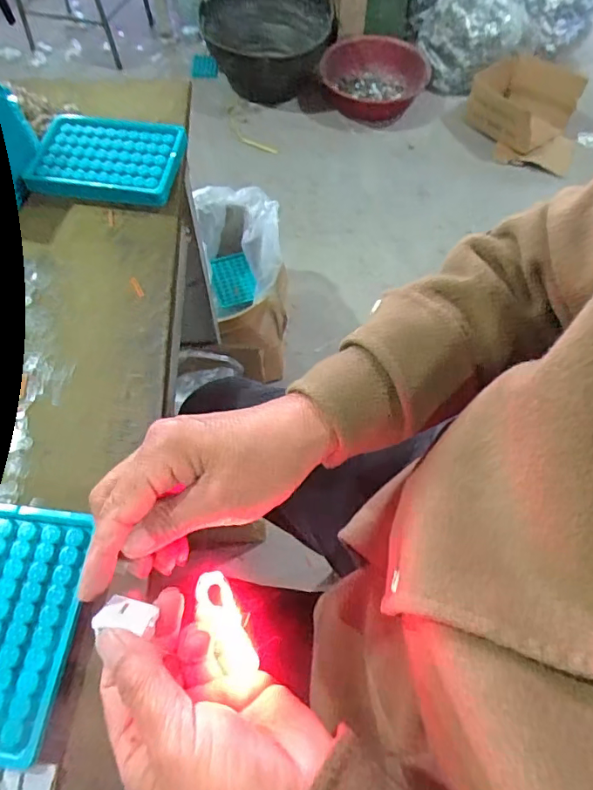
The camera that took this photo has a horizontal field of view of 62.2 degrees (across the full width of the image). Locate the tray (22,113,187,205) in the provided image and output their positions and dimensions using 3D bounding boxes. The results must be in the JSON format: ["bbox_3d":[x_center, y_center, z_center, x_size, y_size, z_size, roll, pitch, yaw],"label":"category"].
[{"bbox_3d":[-0.178,-0.224,0.465,0.133,0.018,0.089,5,62,0],"label":"tray"}]

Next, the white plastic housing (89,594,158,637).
[{"bbox_3d":[-0.082,0.107,0.237,0.026,0.010,0.019,10,22,3],"label":"white plastic housing"}]

